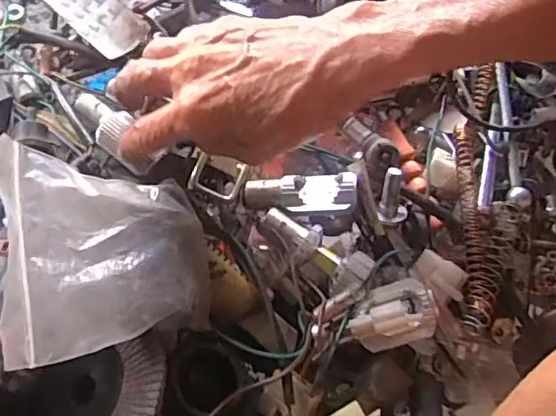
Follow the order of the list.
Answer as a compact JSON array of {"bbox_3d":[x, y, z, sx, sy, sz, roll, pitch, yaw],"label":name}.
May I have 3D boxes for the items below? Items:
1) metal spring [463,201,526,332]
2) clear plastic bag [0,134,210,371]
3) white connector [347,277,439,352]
[{"bbox_3d":[0.134,0.035,0.352,0.022,0.014,0.085,20,74,6],"label":"metal spring"},{"bbox_3d":[-0.082,0.019,0.279,0.016,0.118,0.093,-21,77,38],"label":"clear plastic bag"},{"bbox_3d":[0.063,0.059,0.316,0.049,0.024,0.035,-15,74,-5],"label":"white connector"}]

